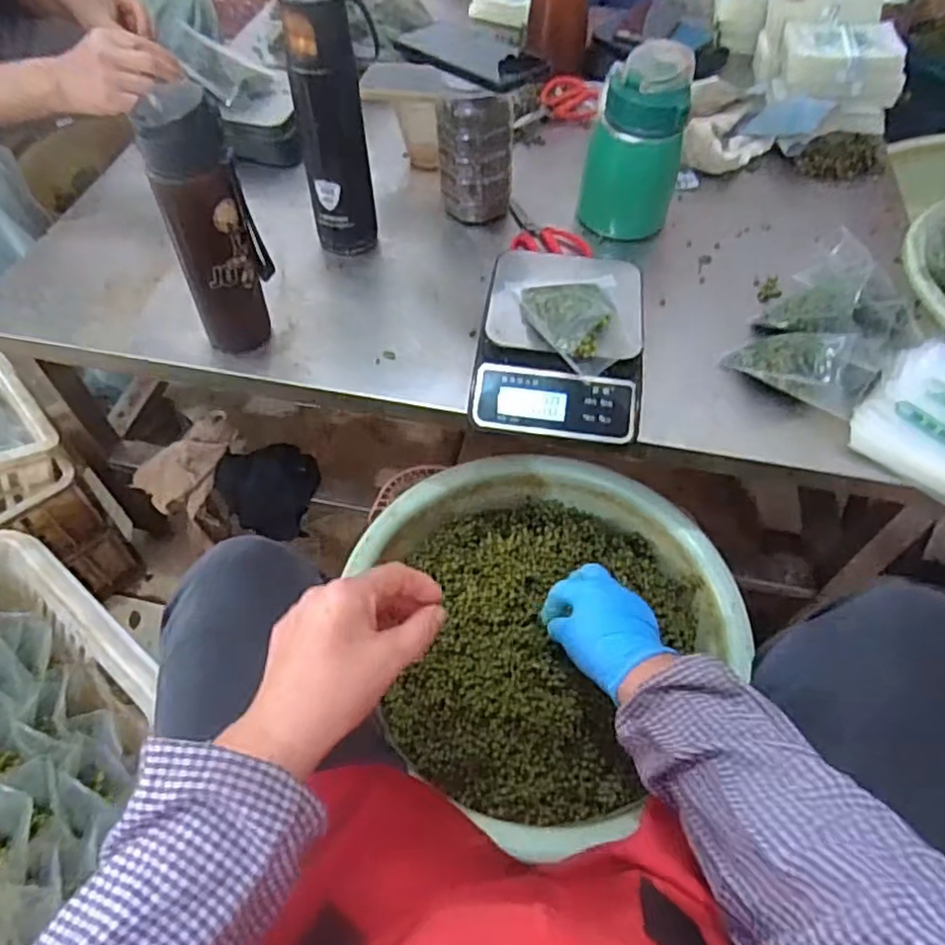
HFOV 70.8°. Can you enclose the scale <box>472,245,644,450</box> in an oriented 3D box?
[{"bbox_3d":[0.083,-0.125,0.634,0.152,0.061,0.203,7,55,2],"label":"scale"}]

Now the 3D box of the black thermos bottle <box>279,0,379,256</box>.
[{"bbox_3d":[-0.132,-0.343,0.674,0.083,0.249,0.067,-7,55,-7],"label":"black thermos bottle"}]

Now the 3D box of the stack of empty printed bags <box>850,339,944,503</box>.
[{"bbox_3d":[0.421,-0.051,0.601,0.116,0.028,0.163,36,61,21],"label":"stack of empty printed bags"}]

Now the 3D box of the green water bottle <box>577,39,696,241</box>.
[{"bbox_3d":[0.178,-0.364,0.738,0.090,0.168,0.089,-7,56,-7],"label":"green water bottle"}]

